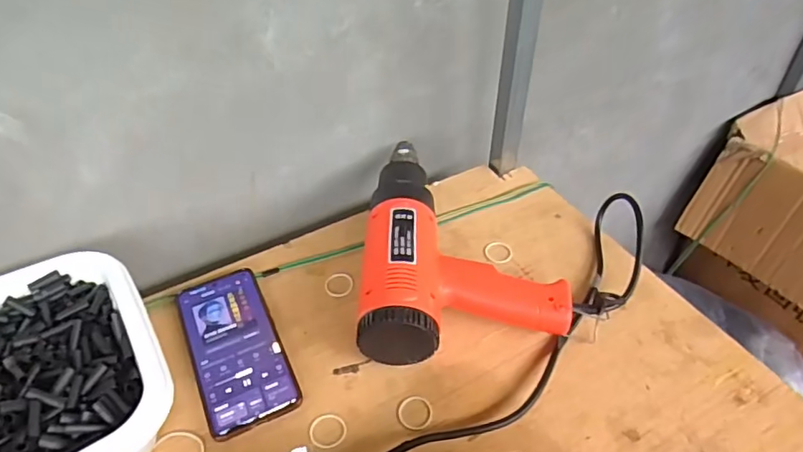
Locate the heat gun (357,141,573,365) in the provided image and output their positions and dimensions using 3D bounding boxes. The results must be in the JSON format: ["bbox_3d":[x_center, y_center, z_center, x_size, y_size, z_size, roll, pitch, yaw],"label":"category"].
[{"bbox_3d":[0.057,0.010,0.548,0.185,0.072,0.272,0,44,2],"label":"heat gun"}]

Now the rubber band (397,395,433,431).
[{"bbox_3d":[0.012,0.154,0.451,0.029,0.004,0.031,-1,44,1],"label":"rubber band"}]

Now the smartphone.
[{"bbox_3d":[-0.151,0.108,0.495,0.076,0.016,0.161,-20,47,-18],"label":"smartphone"}]

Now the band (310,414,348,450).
[{"bbox_3d":[-0.059,0.167,0.444,0.030,0.004,0.027,-3,51,-7],"label":"band"}]

